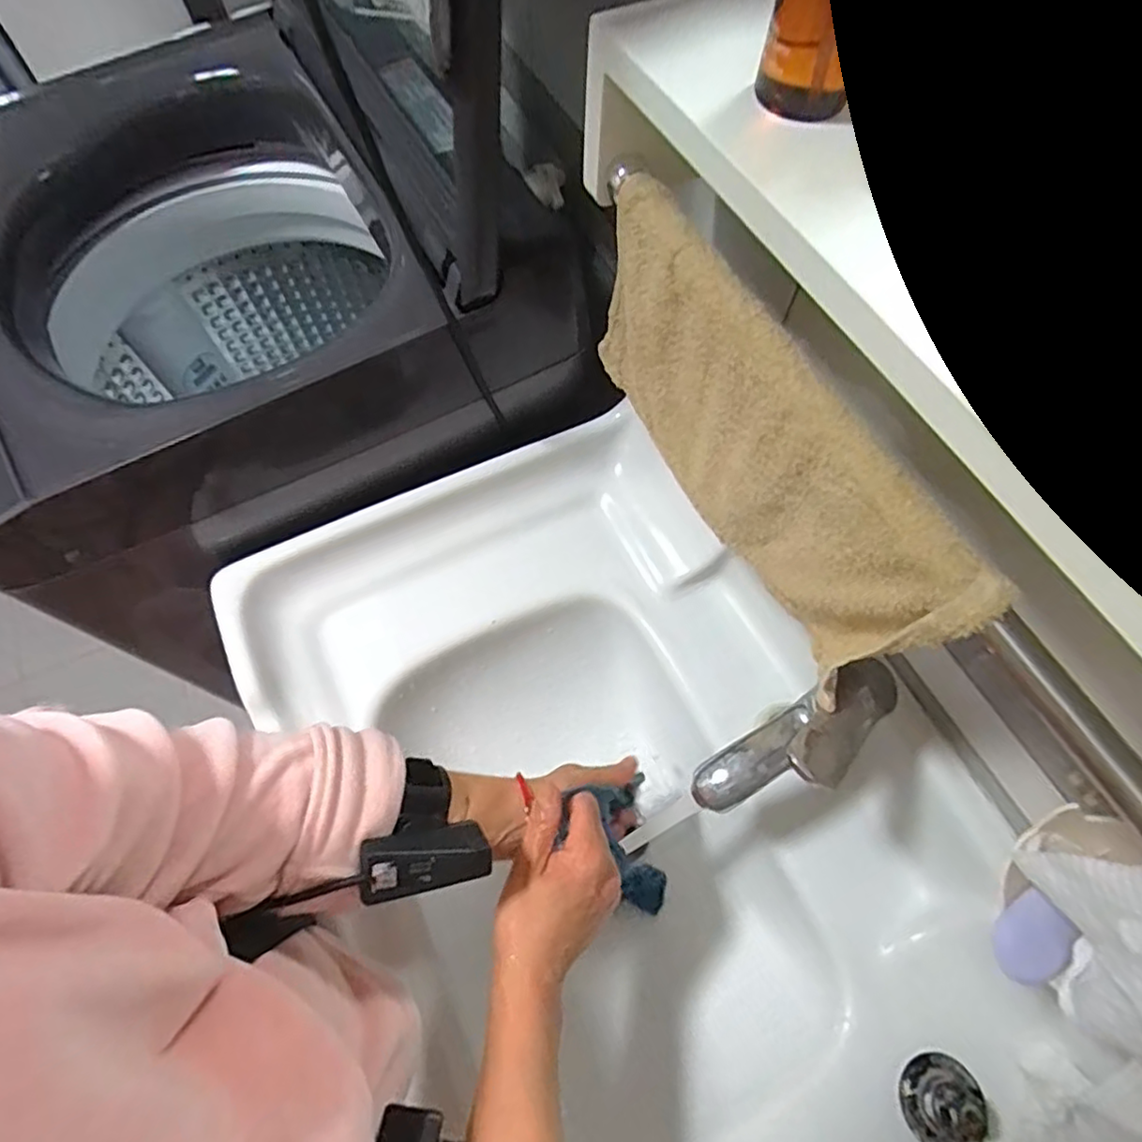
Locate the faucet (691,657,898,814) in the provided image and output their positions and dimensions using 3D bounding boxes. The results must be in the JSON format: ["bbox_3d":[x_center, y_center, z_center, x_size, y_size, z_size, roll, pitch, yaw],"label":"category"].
[{"bbox_3d":[0.154,0.113,0.422,0.142,0.096,0.051,-30,69,-14],"label":"faucet"}]

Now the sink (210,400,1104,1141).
[{"bbox_3d":[0.051,0.220,0.568,0.418,0.174,0.713,-30,69,-14],"label":"sink"}]

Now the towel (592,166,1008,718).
[{"bbox_3d":[0.107,-0.078,0.401,0.036,0.161,0.315,-23,67,-11],"label":"towel"}]

